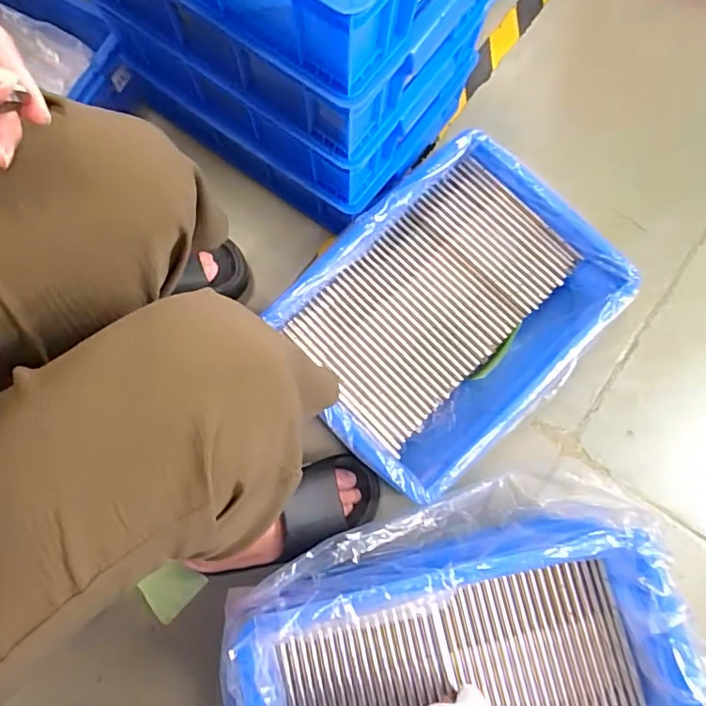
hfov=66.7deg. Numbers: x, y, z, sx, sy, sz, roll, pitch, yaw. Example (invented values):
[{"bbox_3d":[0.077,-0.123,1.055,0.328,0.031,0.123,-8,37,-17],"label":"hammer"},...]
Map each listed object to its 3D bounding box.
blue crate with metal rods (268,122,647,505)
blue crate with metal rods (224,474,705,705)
[{"bbox_3d":[0.116,-0.055,0.718,0.313,0.105,0.412,44,81,7],"label":"blue crate with metal rods"},{"bbox_3d":[0.104,0.337,0.534,0.420,0.143,0.339,-14,79,-4],"label":"blue crate with metal rods"}]

